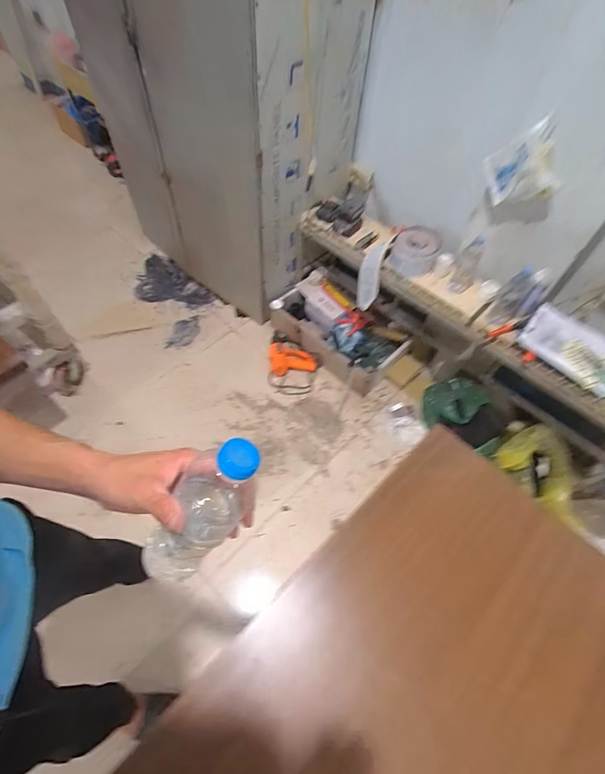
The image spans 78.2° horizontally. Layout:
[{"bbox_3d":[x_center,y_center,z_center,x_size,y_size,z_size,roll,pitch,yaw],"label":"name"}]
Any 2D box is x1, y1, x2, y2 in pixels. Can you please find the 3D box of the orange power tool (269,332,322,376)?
[{"bbox_3d":[-0.045,-0.162,1.762,0.232,0.066,0.224,-8,56,-9],"label":"orange power tool"}]

